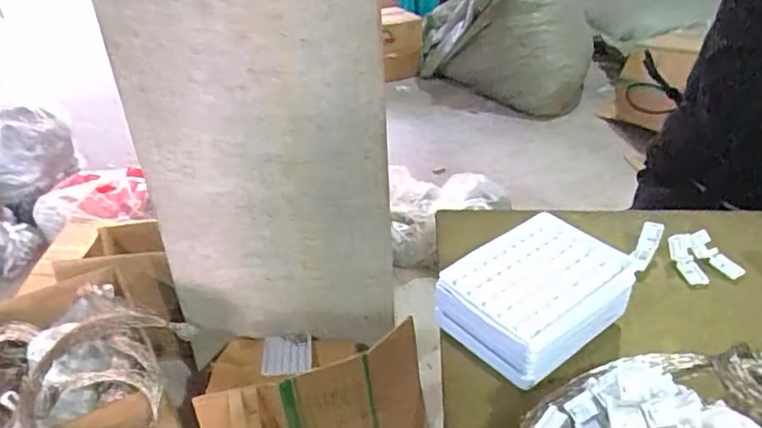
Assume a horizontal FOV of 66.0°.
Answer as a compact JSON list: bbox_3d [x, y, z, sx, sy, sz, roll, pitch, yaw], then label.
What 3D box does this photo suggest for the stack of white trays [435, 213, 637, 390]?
[{"bbox_3d":[0.124,0.063,0.469,0.144,0.052,0.102,-21,37,-27],"label":"stack of white trays"}]

